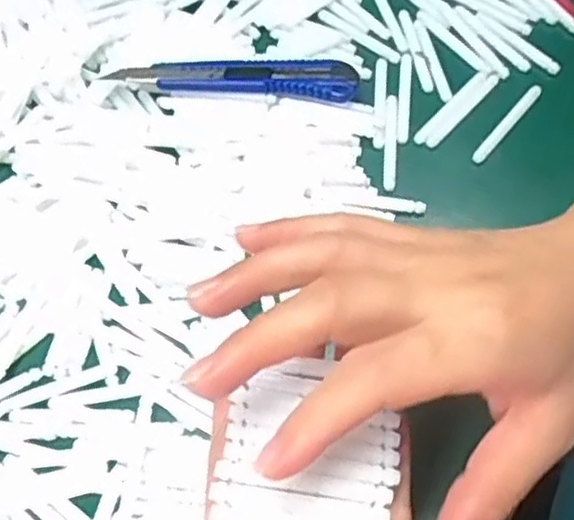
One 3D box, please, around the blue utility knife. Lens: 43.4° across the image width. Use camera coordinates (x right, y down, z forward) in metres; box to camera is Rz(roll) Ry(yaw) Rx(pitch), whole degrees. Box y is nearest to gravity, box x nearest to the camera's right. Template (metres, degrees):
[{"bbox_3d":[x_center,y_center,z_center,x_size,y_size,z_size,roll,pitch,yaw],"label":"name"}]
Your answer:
[{"bbox_3d":[-0.030,-0.102,0.403,0.136,0.014,0.022,4,66,5],"label":"blue utility knife"}]

